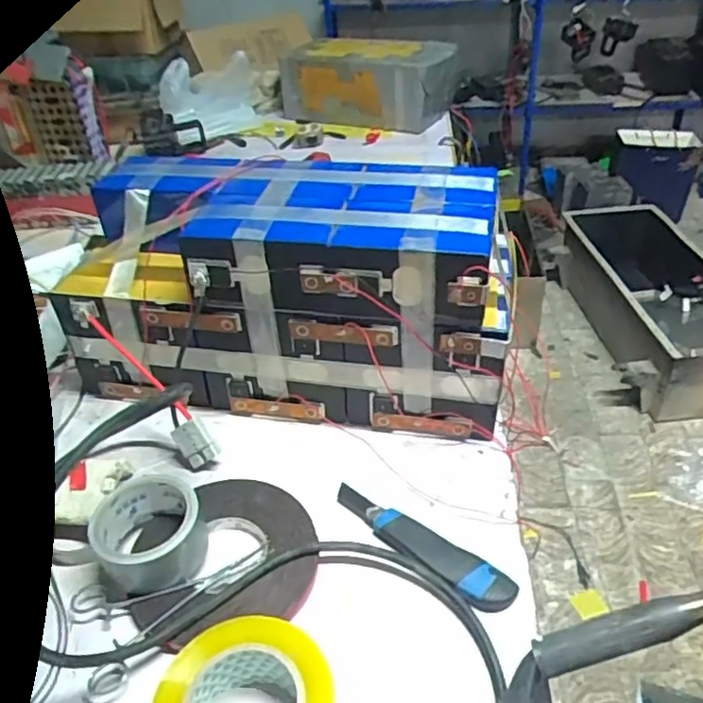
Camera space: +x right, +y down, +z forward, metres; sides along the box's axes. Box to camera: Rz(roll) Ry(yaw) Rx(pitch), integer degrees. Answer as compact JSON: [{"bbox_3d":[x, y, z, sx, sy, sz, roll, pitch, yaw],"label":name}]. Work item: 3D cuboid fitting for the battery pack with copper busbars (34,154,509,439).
[{"bbox_3d":[-0.070,-0.070,0.734,0.486,0.231,0.201,7,39,12],"label":"battery pack with copper busbars"}]

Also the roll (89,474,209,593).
[{"bbox_3d":[-0.181,0.167,0.576,0.091,0.062,0.088,-2,38,2],"label":"roll"}]

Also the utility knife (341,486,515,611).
[{"bbox_3d":[0.059,0.179,0.592,0.192,0.017,0.039,25,46,31],"label":"utility knife"}]

